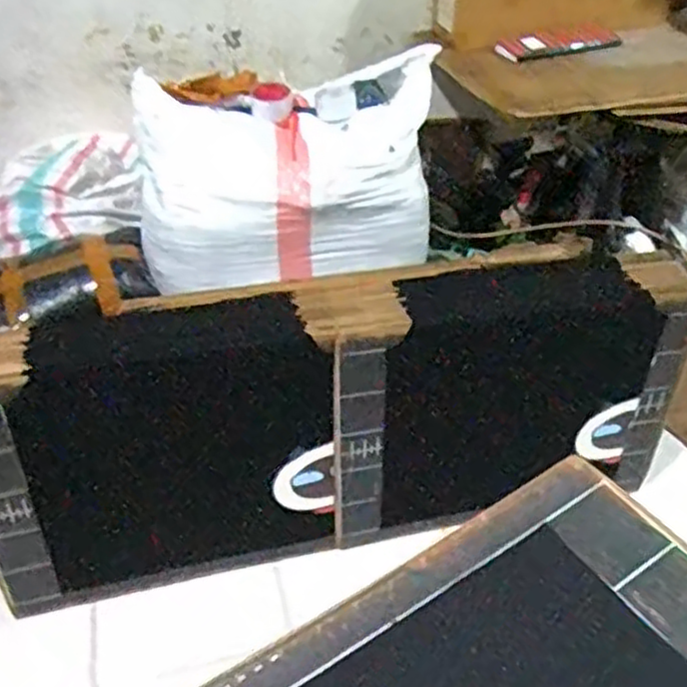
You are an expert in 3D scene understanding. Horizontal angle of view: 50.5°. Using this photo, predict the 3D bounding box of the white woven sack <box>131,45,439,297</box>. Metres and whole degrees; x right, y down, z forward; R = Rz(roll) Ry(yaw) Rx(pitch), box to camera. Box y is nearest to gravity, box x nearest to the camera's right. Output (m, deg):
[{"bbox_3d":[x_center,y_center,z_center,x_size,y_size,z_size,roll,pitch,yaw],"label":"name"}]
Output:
[{"bbox_3d":[-0.089,-0.332,1.479,0.616,0.336,0.266,-16,42,-21],"label":"white woven sack"}]

